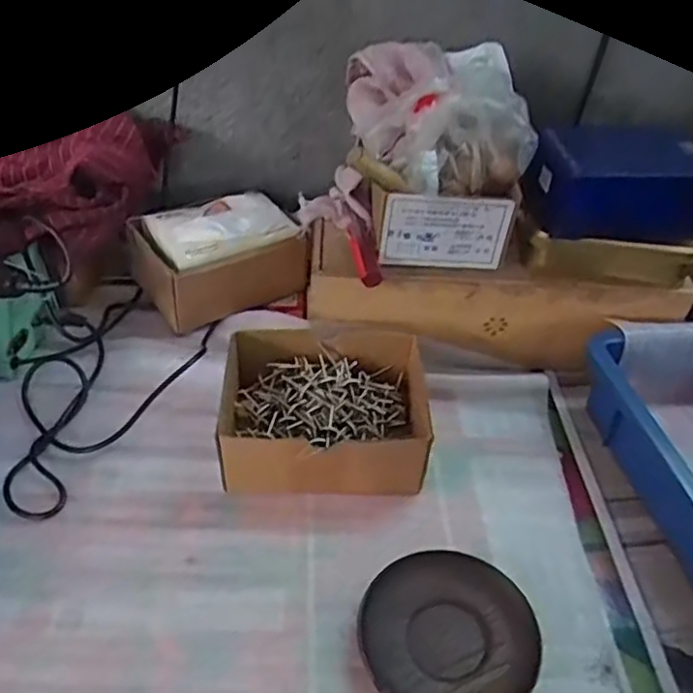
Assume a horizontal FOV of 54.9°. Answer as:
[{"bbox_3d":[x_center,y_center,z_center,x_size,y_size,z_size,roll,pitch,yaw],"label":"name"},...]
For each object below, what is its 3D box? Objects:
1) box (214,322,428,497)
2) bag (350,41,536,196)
[{"bbox_3d":[-0.017,0.050,0.548,0.160,0.069,0.137,3,42,-1],"label":"box"},{"bbox_3d":[0.086,-0.195,0.566,0.147,0.080,0.152,-7,43,-12],"label":"bag"}]

